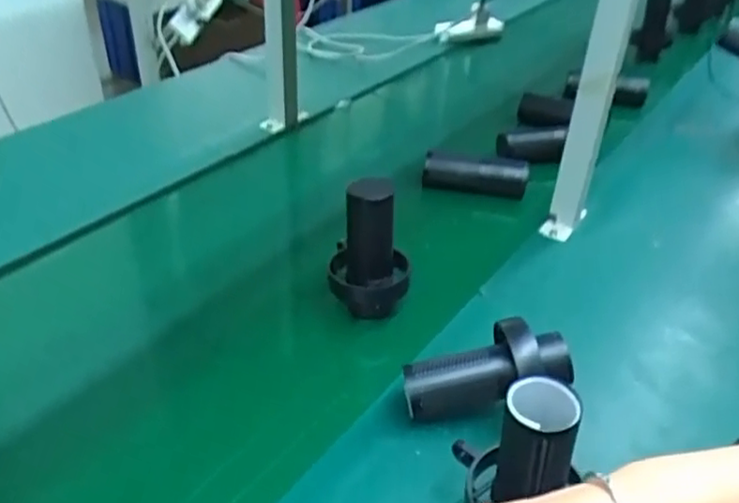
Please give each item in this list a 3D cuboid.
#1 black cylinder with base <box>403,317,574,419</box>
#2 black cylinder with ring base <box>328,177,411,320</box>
[{"bbox_3d":[0.114,0.114,0.654,0.166,0.056,0.060,-18,40,-4],"label":"black cylinder with base"},{"bbox_3d":[0.001,-0.007,0.763,0.088,0.150,0.090,2,37,-2],"label":"black cylinder with ring base"}]

